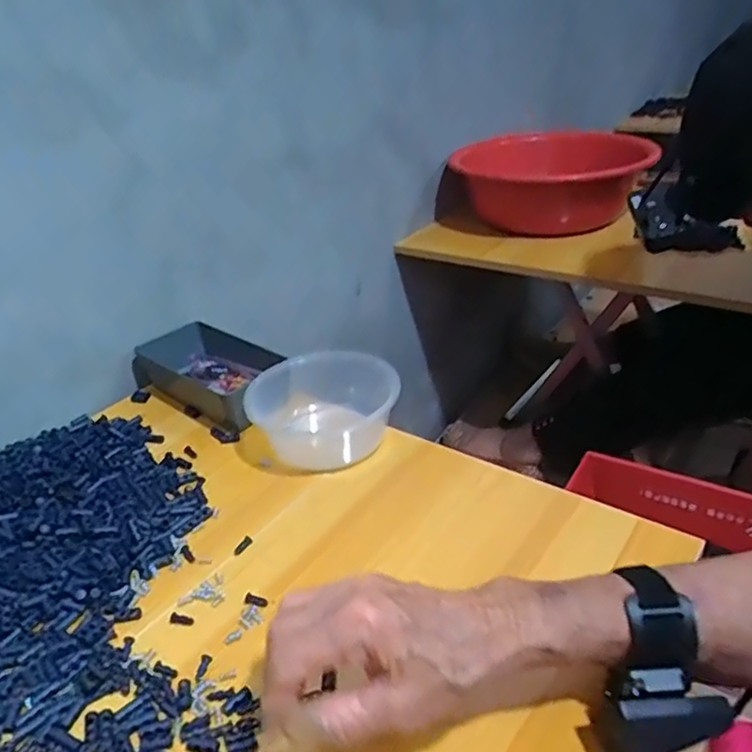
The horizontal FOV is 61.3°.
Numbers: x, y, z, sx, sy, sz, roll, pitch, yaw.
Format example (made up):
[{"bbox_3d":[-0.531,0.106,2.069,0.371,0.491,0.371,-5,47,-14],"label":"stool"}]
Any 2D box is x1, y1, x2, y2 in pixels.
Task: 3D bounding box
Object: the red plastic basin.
[{"bbox_3d":[0.319,-0.335,1.137,0.304,0.140,0.271,21,39,37],"label":"red plastic basin"}]

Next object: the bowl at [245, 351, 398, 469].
[{"bbox_3d":[-0.055,0.031,0.633,0.128,0.061,0.123,-4,31,2],"label":"bowl"}]

